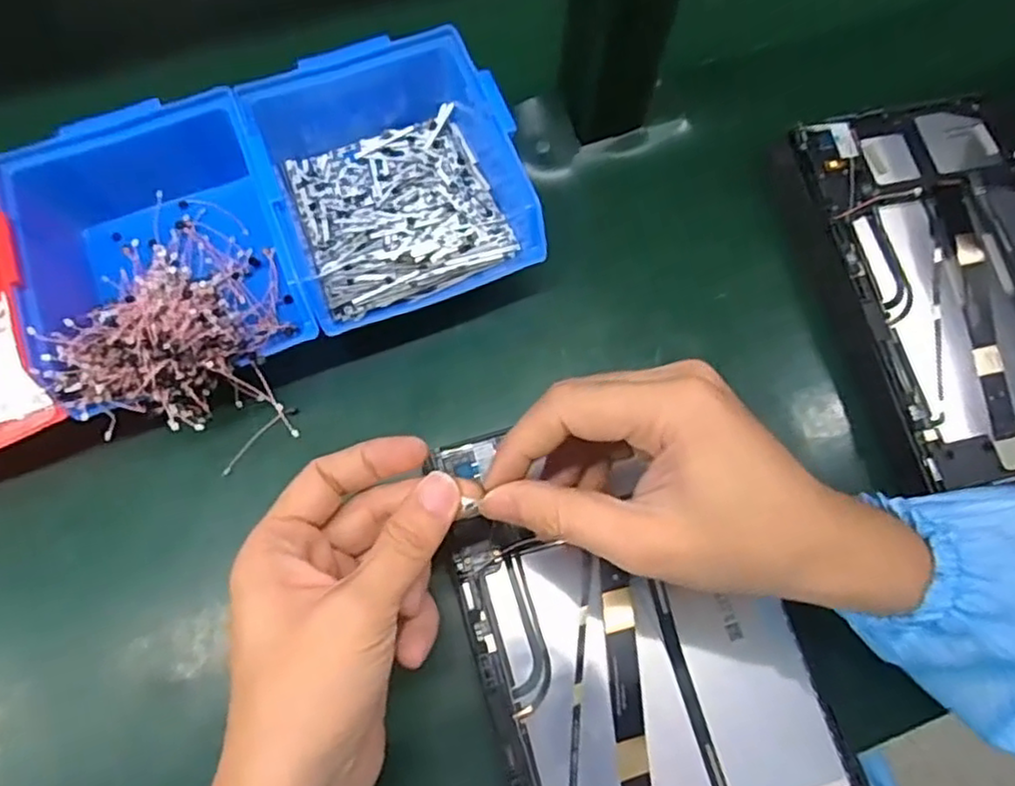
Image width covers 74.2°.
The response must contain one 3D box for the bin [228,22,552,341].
[{"bbox_3d":[-0.060,-0.115,0.363,0.124,0.069,0.148,-21,74,-6],"label":"bin"}]

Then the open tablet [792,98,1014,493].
[{"bbox_3d":[0.261,-0.058,0.367,0.145,0.016,0.236,-11,72,-6],"label":"open tablet"}]

